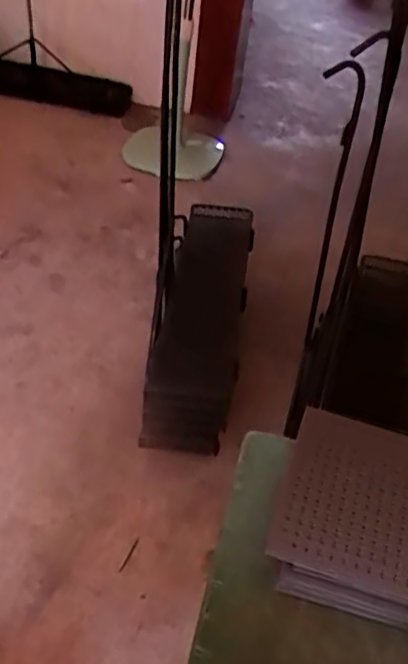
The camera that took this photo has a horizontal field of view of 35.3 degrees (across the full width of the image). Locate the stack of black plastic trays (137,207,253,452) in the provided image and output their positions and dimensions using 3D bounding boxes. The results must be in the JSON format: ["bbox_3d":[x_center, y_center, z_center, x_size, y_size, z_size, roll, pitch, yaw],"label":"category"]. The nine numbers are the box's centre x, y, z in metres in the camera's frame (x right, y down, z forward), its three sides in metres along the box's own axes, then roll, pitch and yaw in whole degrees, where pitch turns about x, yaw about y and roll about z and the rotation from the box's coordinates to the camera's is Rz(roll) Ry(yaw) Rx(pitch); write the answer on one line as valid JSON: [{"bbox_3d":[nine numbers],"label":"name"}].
[{"bbox_3d":[-0.002,-0.019,1.341,0.163,0.213,0.564,9,43,2],"label":"stack of black plastic trays"}]

